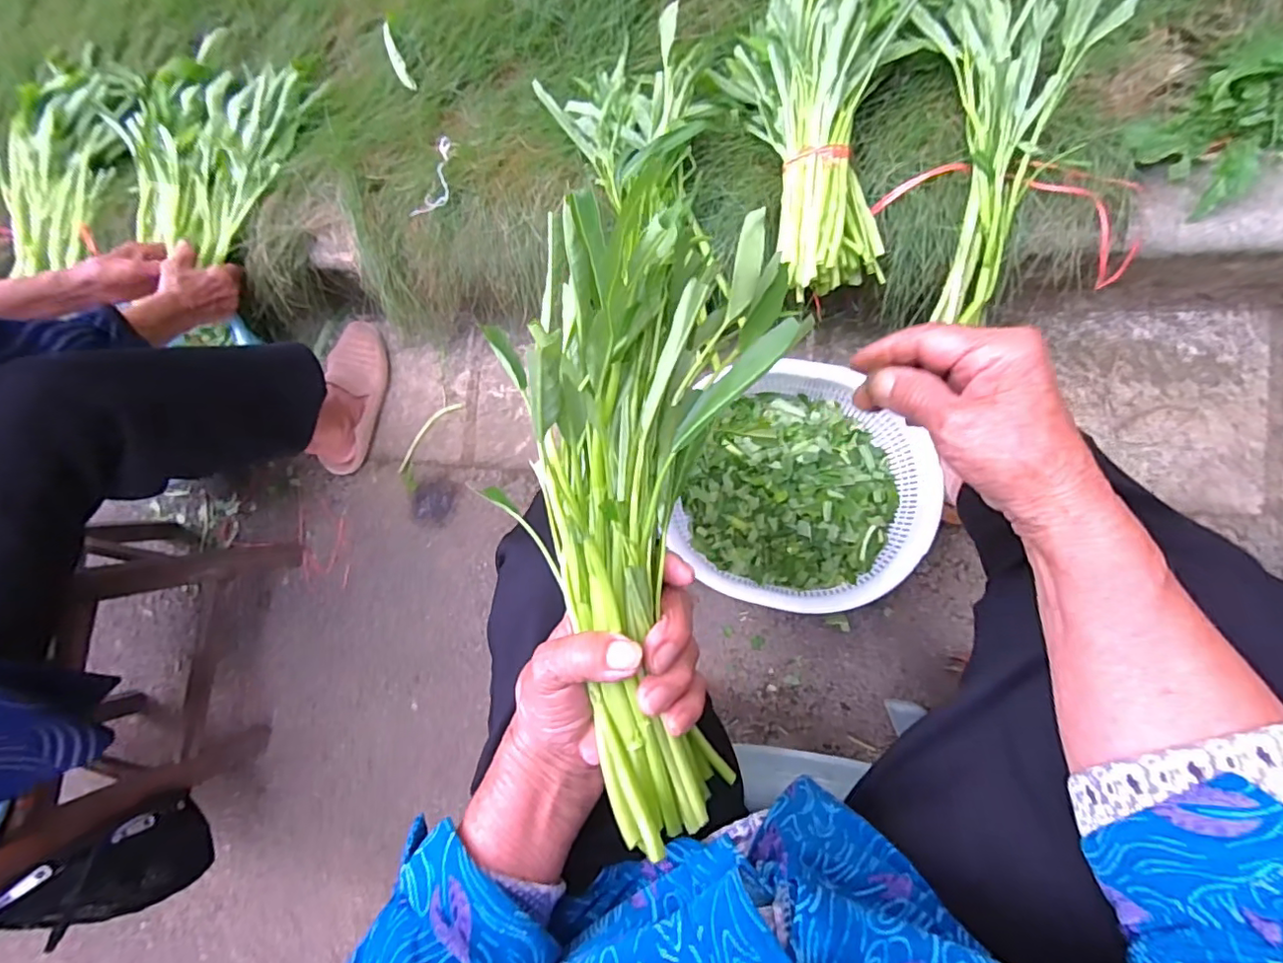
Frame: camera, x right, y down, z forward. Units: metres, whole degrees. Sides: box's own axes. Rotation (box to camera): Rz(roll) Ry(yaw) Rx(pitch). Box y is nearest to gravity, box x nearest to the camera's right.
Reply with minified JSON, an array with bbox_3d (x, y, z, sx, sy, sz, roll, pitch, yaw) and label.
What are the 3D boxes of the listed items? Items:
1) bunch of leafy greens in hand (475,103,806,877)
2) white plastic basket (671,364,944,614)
[{"bbox_3d":[0.006,0.015,0.288,0.118,0.121,0.324,3,96,9],"label":"bunch of leafy greens in hand"},{"bbox_3d":[0.193,0.003,0.688,0.276,0.084,0.288,-1,85,12],"label":"white plastic basket"}]

